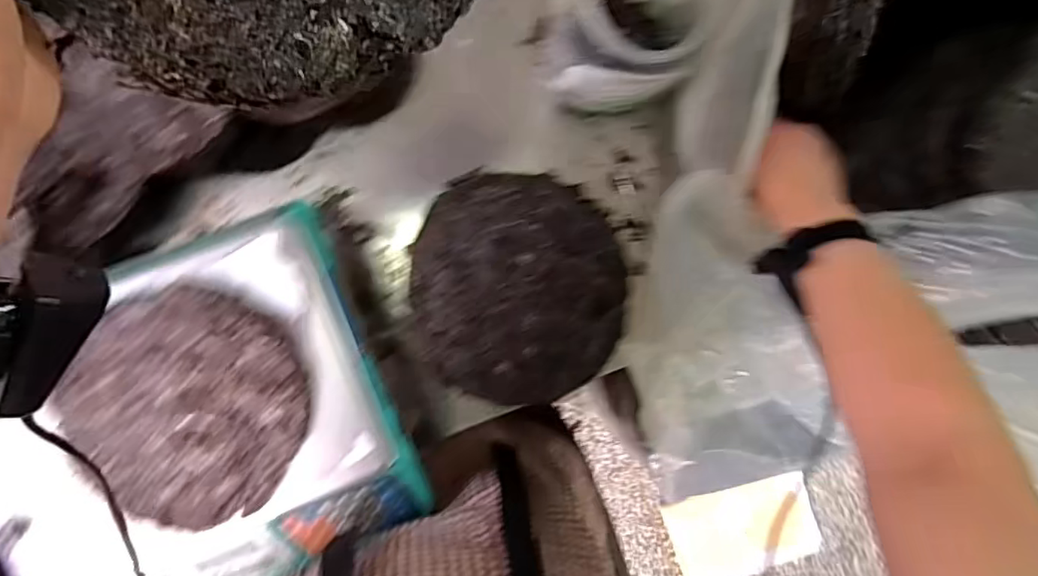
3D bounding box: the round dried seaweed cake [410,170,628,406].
[{"bbox_3d":[0.002,0.003,0.525,0.185,0.028,0.202,2,93,-4],"label":"round dried seaweed cake"}]

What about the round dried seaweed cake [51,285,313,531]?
[{"bbox_3d":[-0.268,0.097,0.481,0.180,0.015,0.184,0,94,-4],"label":"round dried seaweed cake"}]

